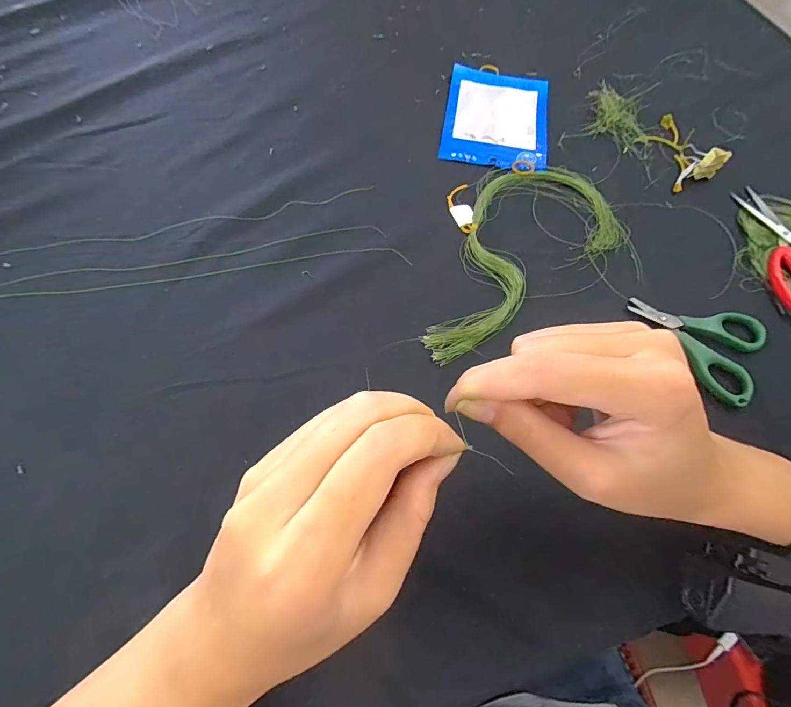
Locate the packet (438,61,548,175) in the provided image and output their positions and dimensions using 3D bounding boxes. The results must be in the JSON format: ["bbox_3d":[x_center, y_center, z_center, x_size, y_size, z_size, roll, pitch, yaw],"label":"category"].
[{"bbox_3d":[0.102,-0.237,0.396,0.101,0.006,0.141,10,65,1],"label":"packet"}]

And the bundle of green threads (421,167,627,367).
[{"bbox_3d":[0.089,-0.090,0.324,0.222,0.005,0.111,-34,71,-17],"label":"bundle of green threads"}]

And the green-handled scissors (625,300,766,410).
[{"bbox_3d":[0.233,-0.017,0.298,0.071,0.008,0.099,-35,72,-18],"label":"green-handled scissors"}]

